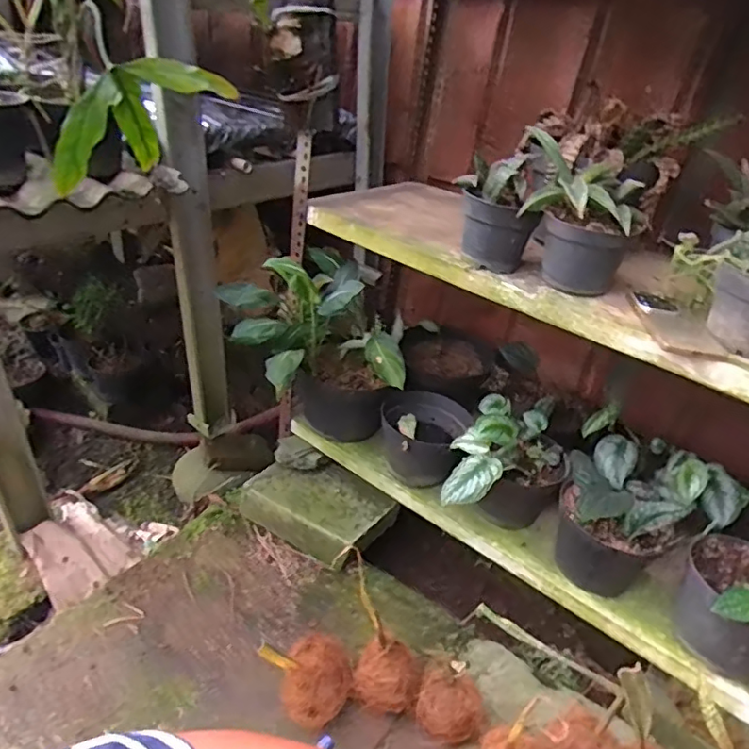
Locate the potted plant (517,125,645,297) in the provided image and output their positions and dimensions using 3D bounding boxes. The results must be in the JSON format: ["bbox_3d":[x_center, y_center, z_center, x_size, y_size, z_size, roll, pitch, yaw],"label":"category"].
[{"bbox_3d":[0.273,-0.204,0.766,0.121,0.181,0.144,-5,32,-18],"label":"potted plant"}]

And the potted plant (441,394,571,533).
[{"bbox_3d":[0.216,0.182,0.952,0.172,0.219,0.295,19,32,20],"label":"potted plant"}]

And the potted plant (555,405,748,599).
[{"bbox_3d":[0.436,0.222,0.946,0.253,0.197,0.246,29,37,34],"label":"potted plant"}]

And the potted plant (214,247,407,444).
[{"bbox_3d":[-0.104,-0.023,1.090,0.319,0.386,0.299,4,30,-4],"label":"potted plant"}]

